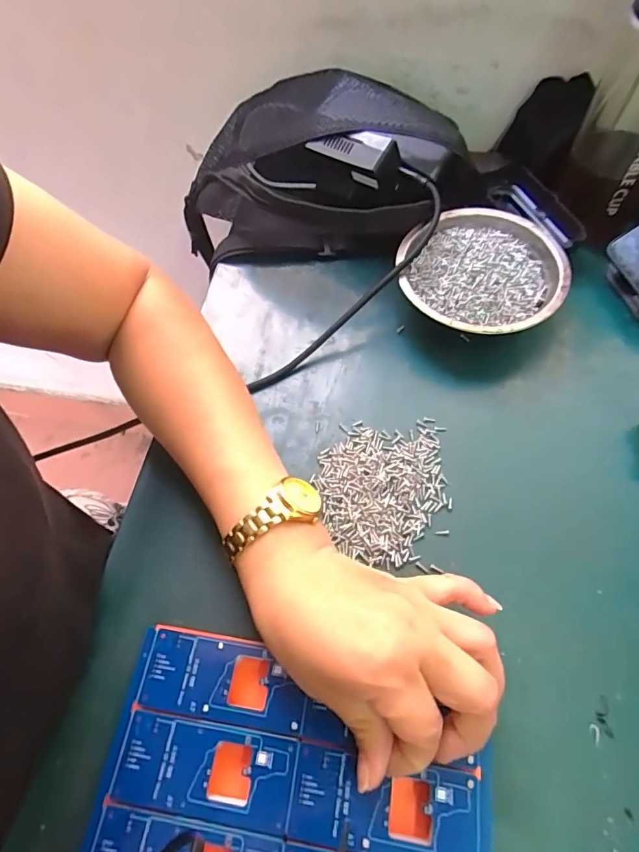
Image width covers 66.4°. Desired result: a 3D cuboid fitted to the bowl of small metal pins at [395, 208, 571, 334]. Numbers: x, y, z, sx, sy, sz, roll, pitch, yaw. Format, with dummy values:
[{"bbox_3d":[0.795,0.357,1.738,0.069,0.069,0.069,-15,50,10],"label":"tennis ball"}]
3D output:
[{"bbox_3d":[0.128,-0.115,0.392,0.121,0.046,0.126,-1,61,1],"label":"bowl of small metal pins"}]

